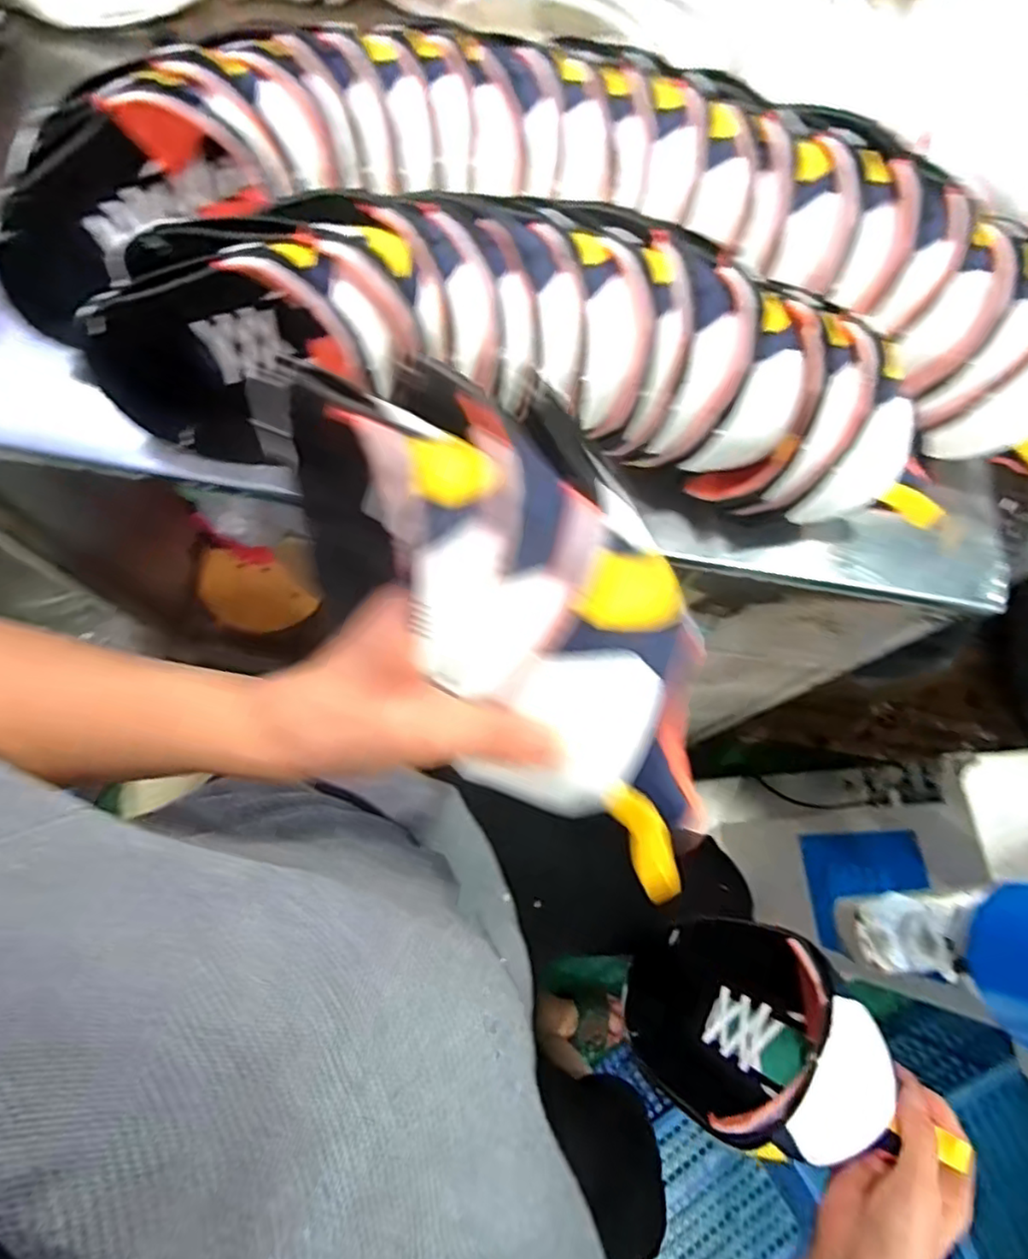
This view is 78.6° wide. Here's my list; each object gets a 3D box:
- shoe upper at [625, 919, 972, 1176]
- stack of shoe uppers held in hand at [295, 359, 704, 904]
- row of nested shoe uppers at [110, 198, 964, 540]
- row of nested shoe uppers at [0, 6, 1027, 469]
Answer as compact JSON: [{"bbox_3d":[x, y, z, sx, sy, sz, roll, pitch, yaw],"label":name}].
[{"bbox_3d":[0.186,0.315,0.507,0.065,0.227,0.136,41,74,-9],"label":"shoe upper"},{"bbox_3d":[0.005,0.000,0.257,0.098,0.077,0.199,-40,96,-14],"label":"stack of shoe uppers held in hand"},{"bbox_3d":[0.003,-0.188,0.450,0.600,0.148,0.127,10,71,1],"label":"row of nested shoe uppers"},{"bbox_3d":[0.034,-0.305,0.473,0.796,0.128,0.219,10,71,1],"label":"row of nested shoe uppers"}]

